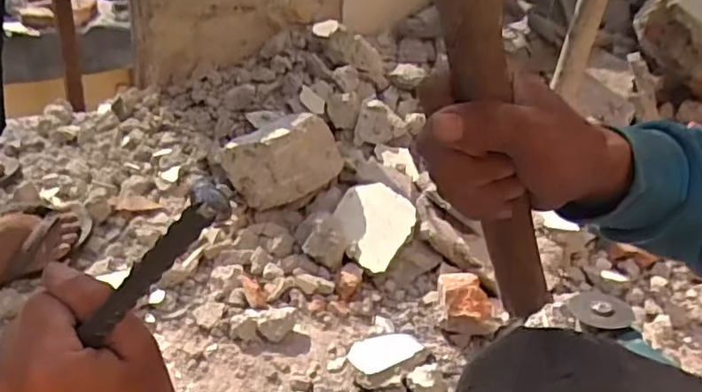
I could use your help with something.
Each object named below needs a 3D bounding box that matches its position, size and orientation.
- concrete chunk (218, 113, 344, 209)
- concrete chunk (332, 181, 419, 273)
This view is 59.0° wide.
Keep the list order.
[{"bbox_3d":[-0.111,-0.063,1.046,0.202,0.123,0.095,-8,37,-22],"label":"concrete chunk"},{"bbox_3d":[0.033,0.050,1.018,0.127,0.045,0.144,29,58,18],"label":"concrete chunk"}]

